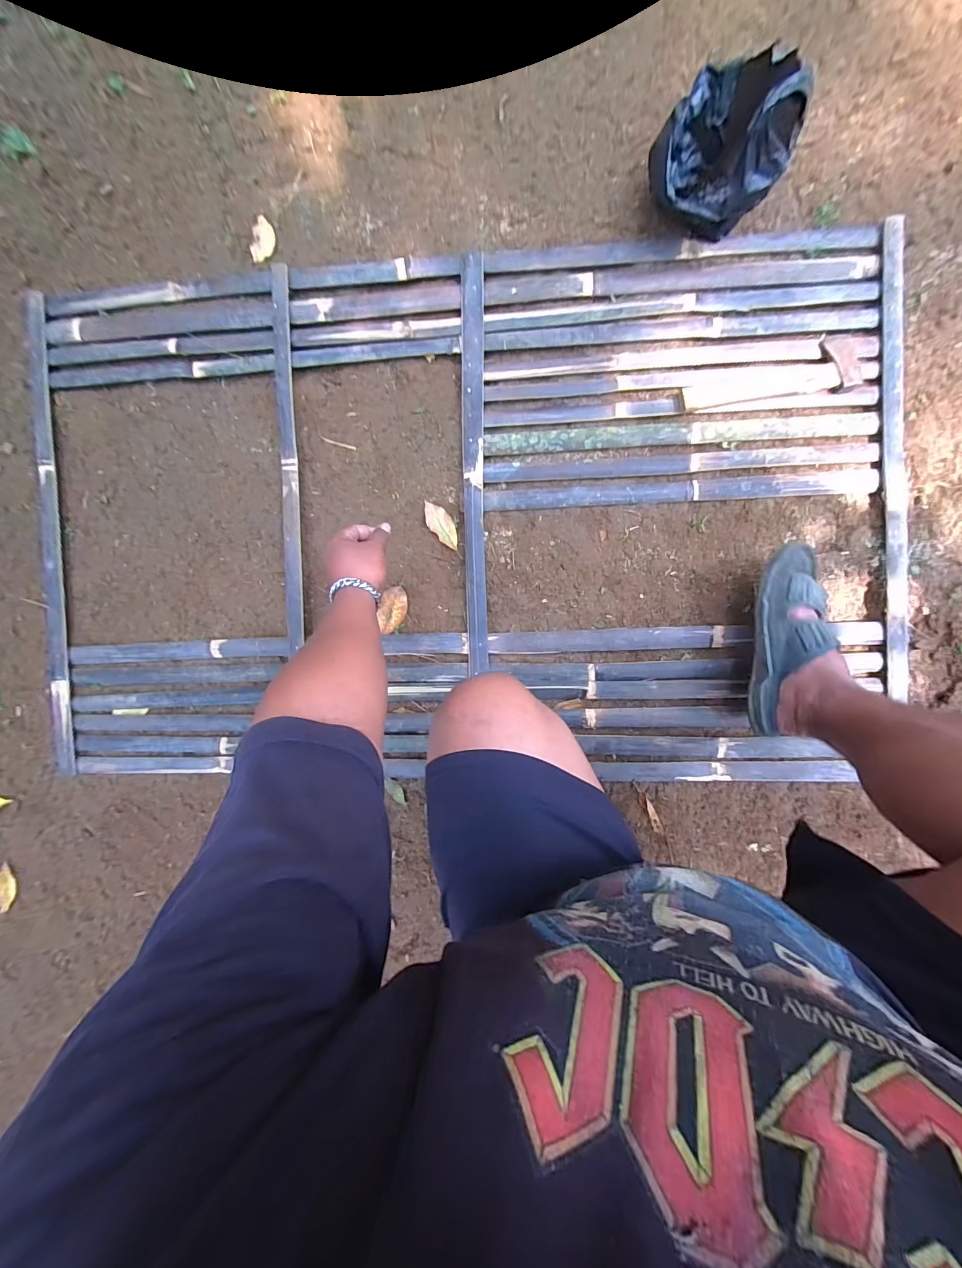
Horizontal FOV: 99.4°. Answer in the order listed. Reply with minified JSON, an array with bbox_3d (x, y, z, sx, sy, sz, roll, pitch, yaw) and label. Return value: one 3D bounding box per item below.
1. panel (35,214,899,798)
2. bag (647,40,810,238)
[{"bbox_3d":[-0.072,-0.189,0.709,1.493,0.039,0.892,0,94,5],"label":"panel"},{"bbox_3d":[0.329,-0.665,0.573,0.164,0.180,0.132,21,96,3],"label":"bag"}]

